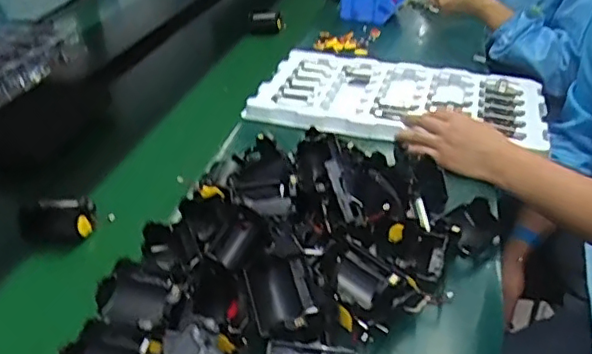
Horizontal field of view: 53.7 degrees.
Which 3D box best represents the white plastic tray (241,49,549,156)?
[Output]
[{"bbox_3d":[0.167,-0.135,0.962,0.444,0.030,0.290,8,33,13],"label":"white plastic tray"}]

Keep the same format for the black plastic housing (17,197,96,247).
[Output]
[{"bbox_3d":[-0.272,0.051,0.661,0.083,0.042,0.058,5,33,9],"label":"black plastic housing"}]

